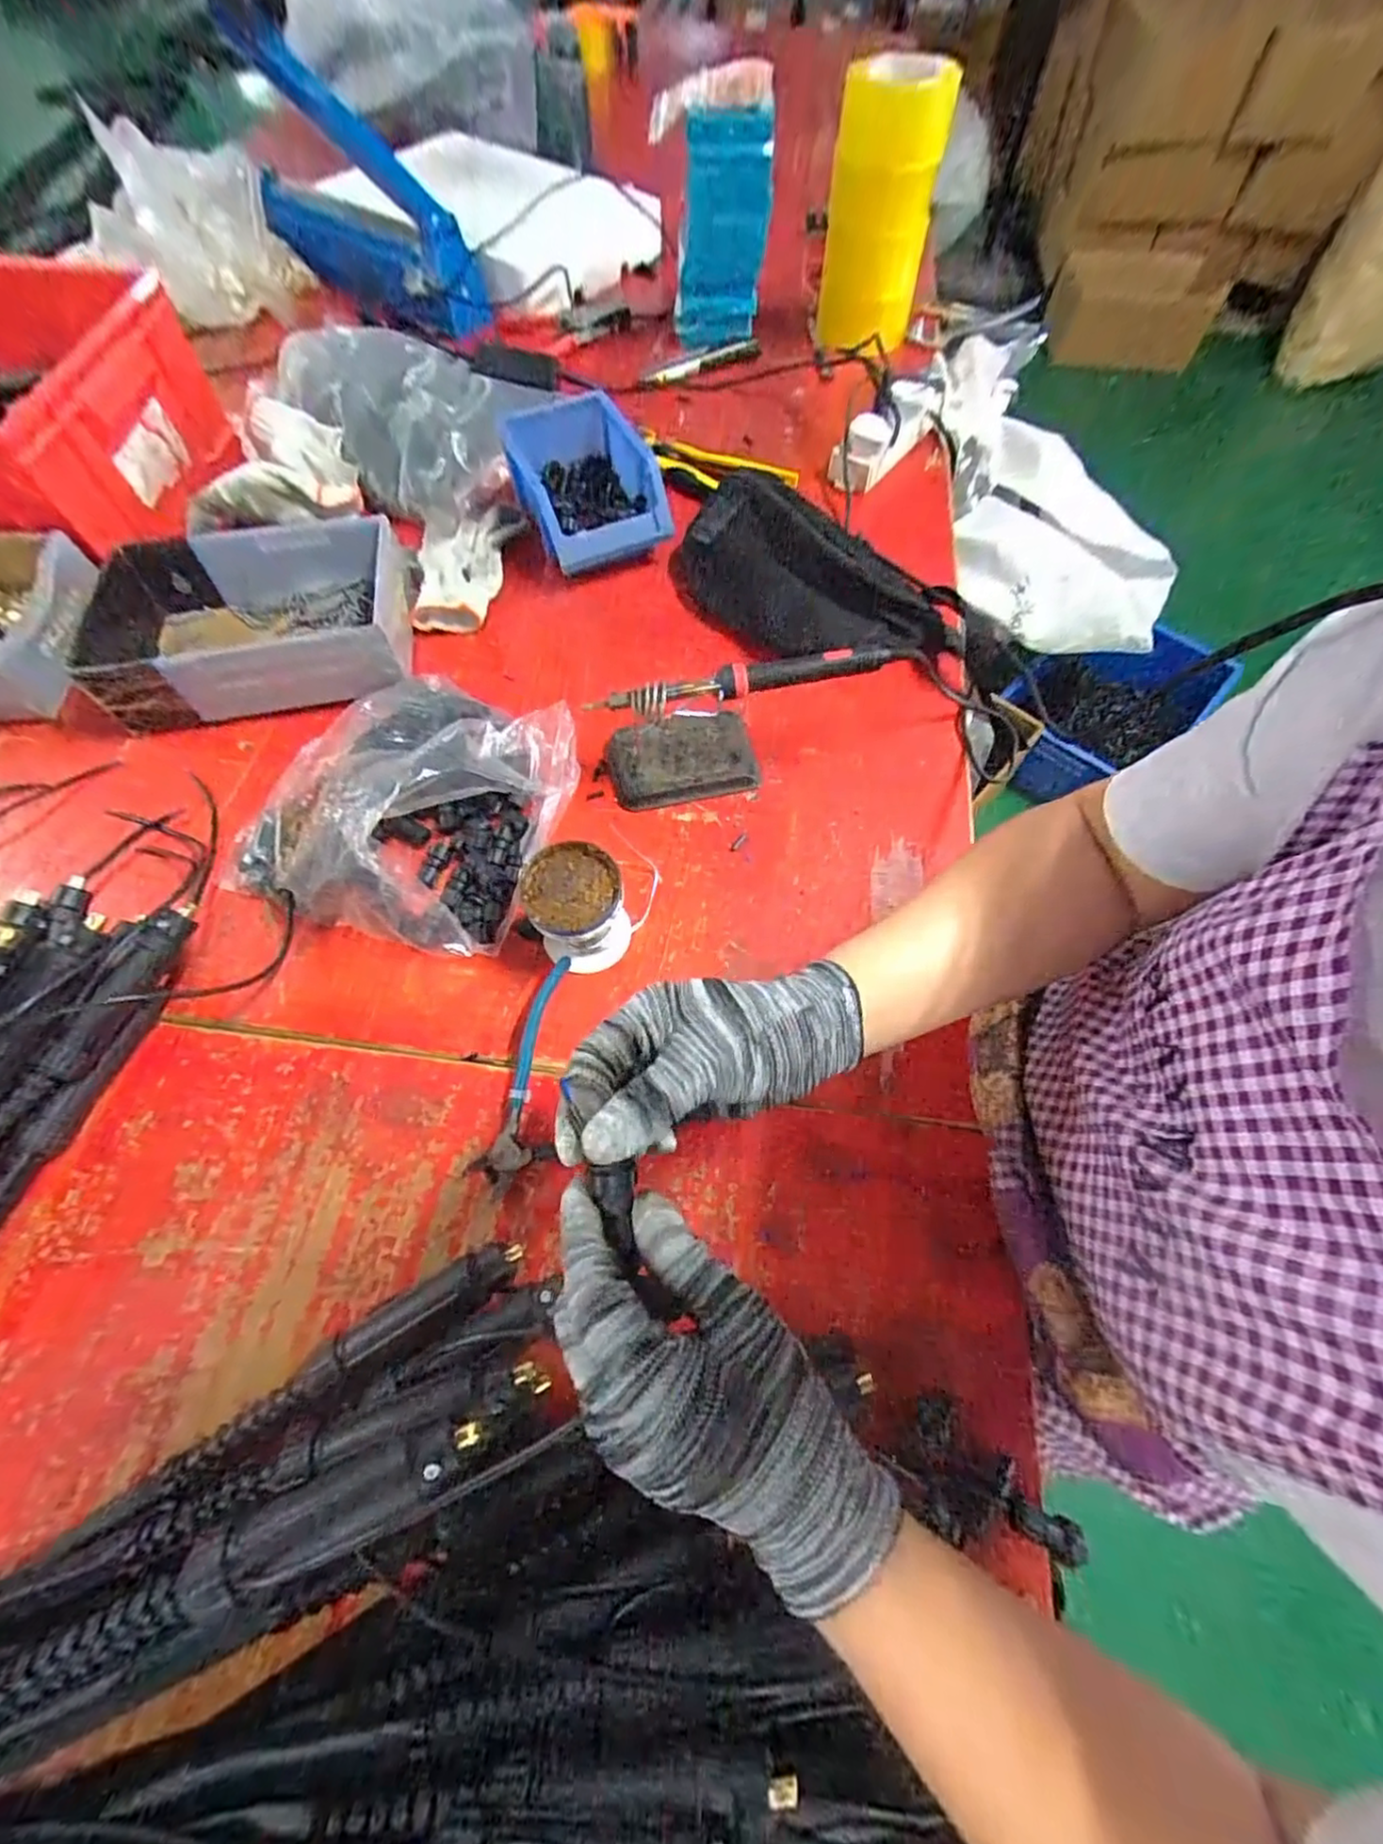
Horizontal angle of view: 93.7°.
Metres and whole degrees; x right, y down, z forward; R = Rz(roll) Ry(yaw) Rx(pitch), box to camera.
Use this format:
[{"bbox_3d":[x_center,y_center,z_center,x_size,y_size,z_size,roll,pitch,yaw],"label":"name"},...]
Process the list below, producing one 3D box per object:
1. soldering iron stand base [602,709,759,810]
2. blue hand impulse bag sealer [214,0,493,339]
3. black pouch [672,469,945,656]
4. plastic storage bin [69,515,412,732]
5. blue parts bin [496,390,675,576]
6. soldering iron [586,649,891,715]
[{"bbox_3d":[-0.009,-0.139,0.551,0.121,0.021,0.078,-11,65,-6],"label":"soldering iron stand base"},{"bbox_3d":[-0.424,-0.916,0.805,0.376,0.191,0.082,39,70,16],"label":"blue hand impulse bag sealer"},{"bbox_3d":[0.103,-0.312,0.586,0.258,0.091,0.109,16,65,7],"label":"black pouch"},{"bbox_3d":[-0.408,-0.269,0.580,0.285,0.068,0.173,-11,65,-6],"label":"plastic storage bin"},{"bbox_3d":[-0.110,-0.446,0.663,0.123,0.078,0.192,-22,66,-11],"label":"blue parts bin"},{"bbox_3d":[0.036,-0.181,0.488,0.224,0.029,0.020,-9,65,-5],"label":"soldering iron"}]

